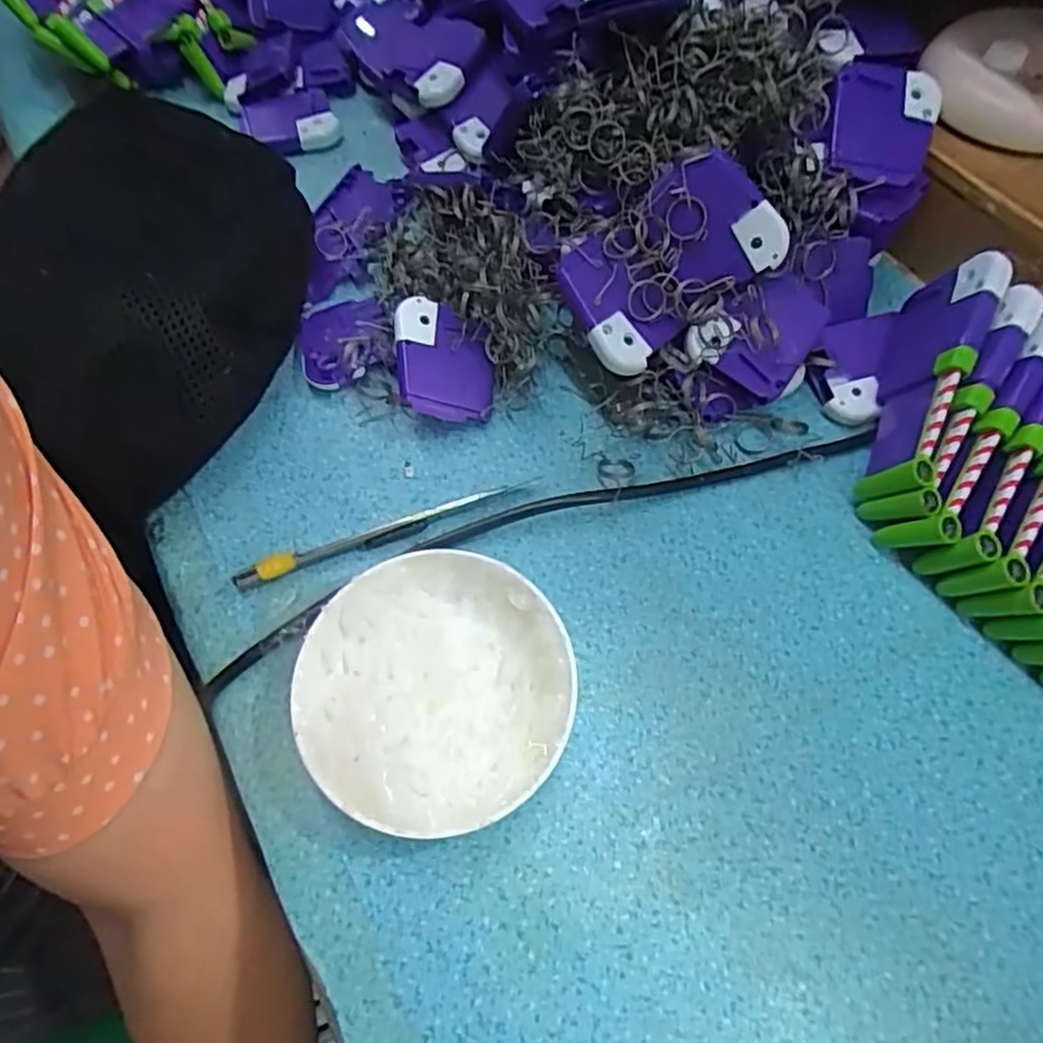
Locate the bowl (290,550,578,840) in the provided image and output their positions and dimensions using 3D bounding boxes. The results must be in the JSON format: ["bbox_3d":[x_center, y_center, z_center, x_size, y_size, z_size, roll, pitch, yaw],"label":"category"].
[{"bbox_3d":[-0.033,0.067,0.277,0.104,0.030,0.103,-1,62,2],"label":"bowl"}]

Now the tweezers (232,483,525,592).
[{"bbox_3d":[-0.066,0.005,0.319,0.132,0.013,0.007,-20,63,-9],"label":"tweezers"}]

